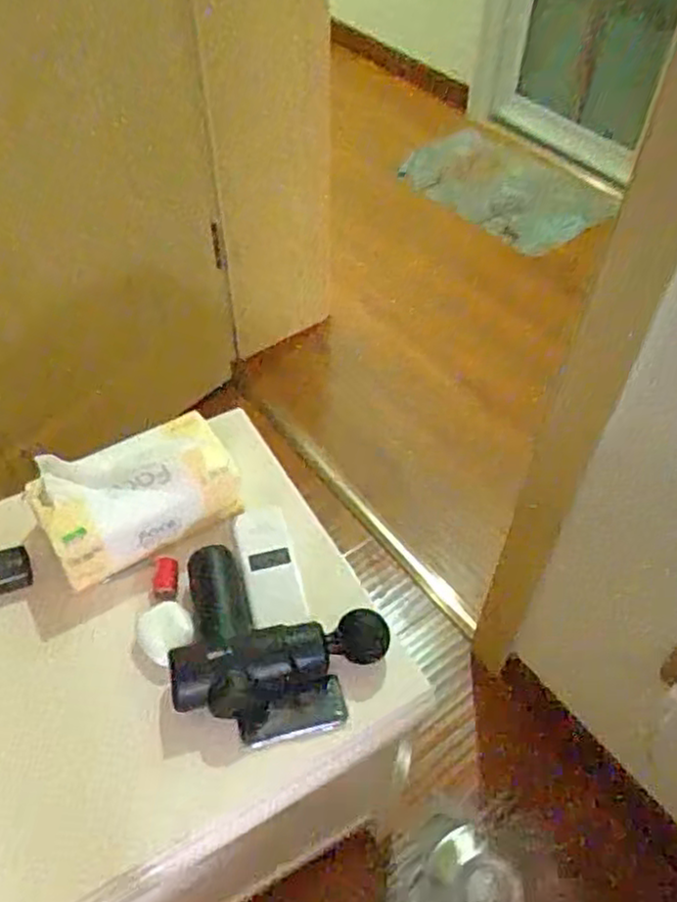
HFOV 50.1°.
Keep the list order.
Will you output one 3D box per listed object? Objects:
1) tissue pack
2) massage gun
[{"bbox_3d":[-0.182,0.034,0.666,0.179,0.069,0.104,-27,55,-18],"label":"tissue pack"},{"bbox_3d":[-0.047,0.143,0.607,0.170,0.038,0.143,-1,51,1],"label":"massage gun"}]

